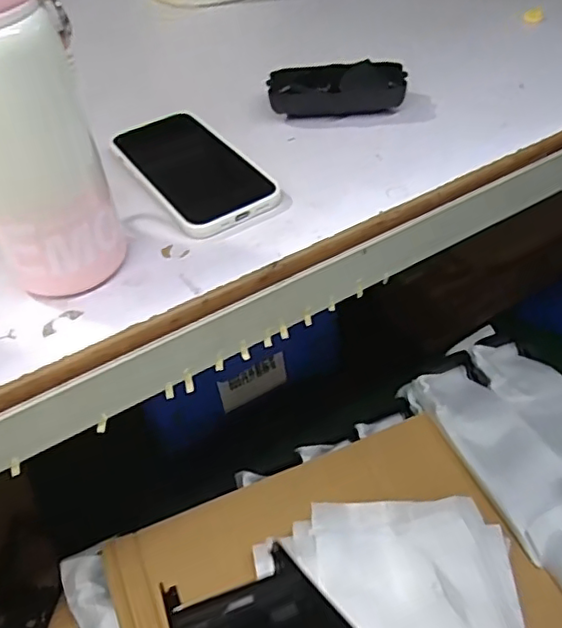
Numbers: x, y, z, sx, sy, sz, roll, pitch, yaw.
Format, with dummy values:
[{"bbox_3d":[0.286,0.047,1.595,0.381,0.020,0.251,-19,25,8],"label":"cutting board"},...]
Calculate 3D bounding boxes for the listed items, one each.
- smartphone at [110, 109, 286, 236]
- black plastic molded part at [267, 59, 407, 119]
[{"bbox_3d":[-0.066,-0.108,0.437,0.074,0.010,0.150,-28,49,-20],"label":"smartphone"},{"bbox_3d":[0.047,-0.183,0.491,0.108,0.030,0.050,2,46,8],"label":"black plastic molded part"}]

